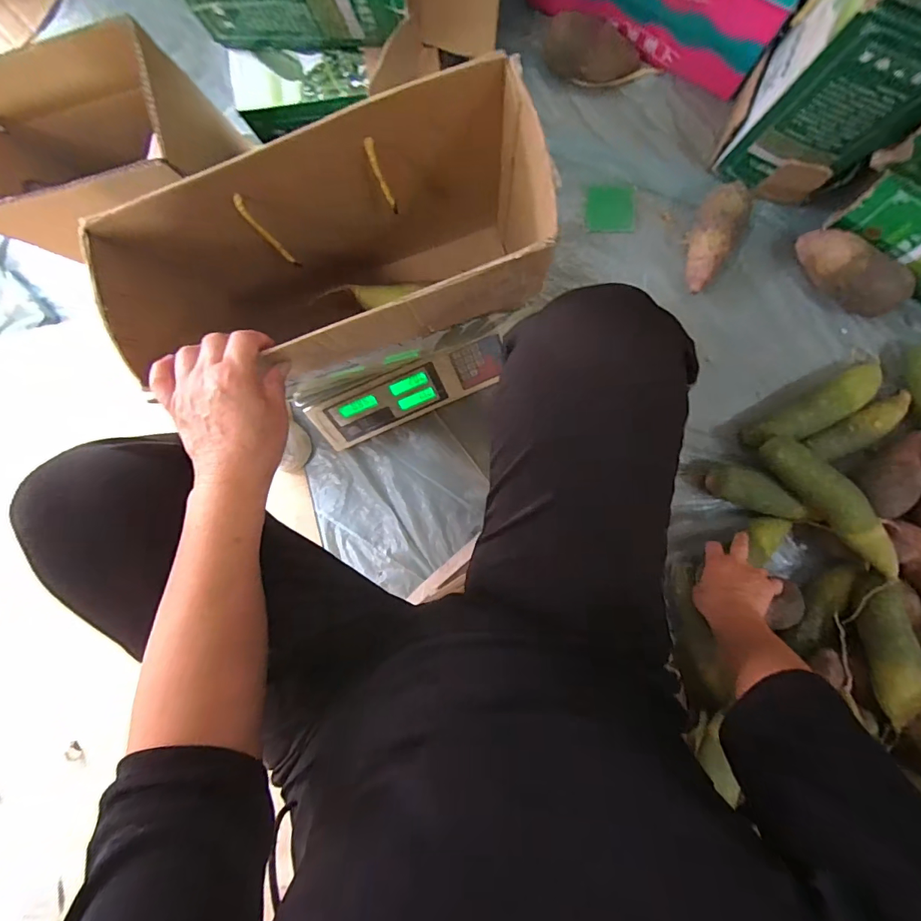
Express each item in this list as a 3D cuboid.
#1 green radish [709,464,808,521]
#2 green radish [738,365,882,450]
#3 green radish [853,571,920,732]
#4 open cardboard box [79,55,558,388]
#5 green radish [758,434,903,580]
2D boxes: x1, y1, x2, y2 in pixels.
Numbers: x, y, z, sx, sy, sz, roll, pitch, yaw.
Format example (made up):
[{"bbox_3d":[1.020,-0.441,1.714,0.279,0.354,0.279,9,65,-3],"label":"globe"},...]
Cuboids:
[{"bbox_3d":[0.424,0.047,0.642,0.113,0.055,0.054,25,96,3],"label":"green radish"},{"bbox_3d":[0.508,-0.073,0.636,0.186,0.051,0.059,-32,91,7],"label":"green radish"},{"bbox_3d":[0.576,0.257,0.584,0.058,0.043,0.197,-3,79,6],"label":"green radish"},{"bbox_3d":[-0.107,-0.188,0.460,0.377,0.274,0.165,-17,93,6],"label":"open cardboard box"},{"bbox_3d":[0.503,0.060,0.578,0.056,0.060,0.228,-43,90,7],"label":"green radish"}]

